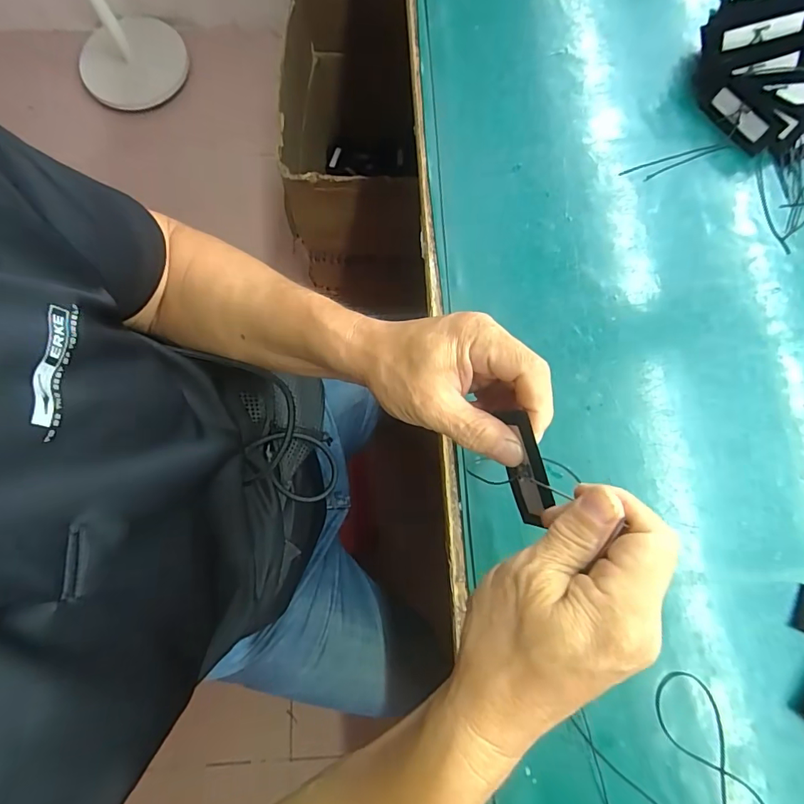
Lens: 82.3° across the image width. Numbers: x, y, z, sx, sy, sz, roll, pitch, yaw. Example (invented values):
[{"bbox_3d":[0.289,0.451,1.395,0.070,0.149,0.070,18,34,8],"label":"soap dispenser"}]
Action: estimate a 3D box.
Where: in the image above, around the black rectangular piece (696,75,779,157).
[{"bbox_3d":[0.305,-0.260,0.419,0.074,0.029,0.008,50,41,8],"label":"black rectangular piece"}]

